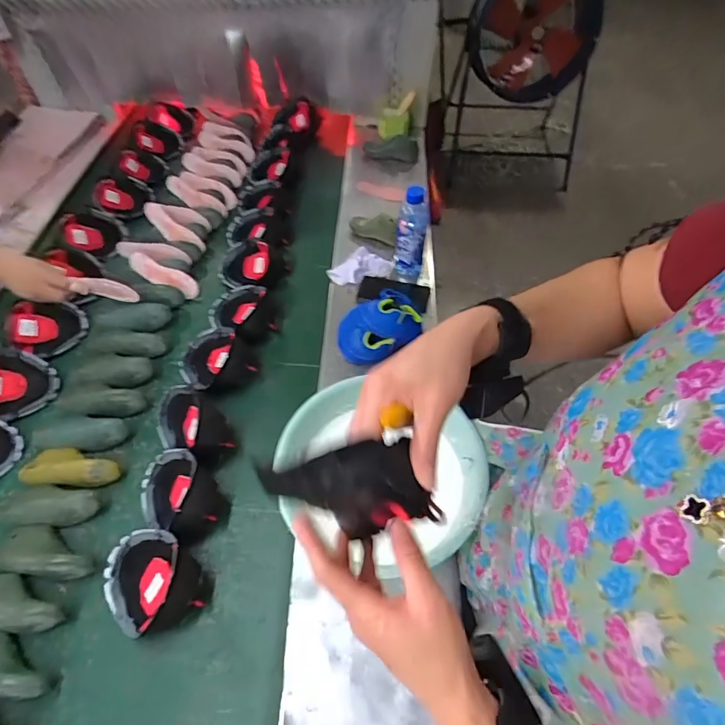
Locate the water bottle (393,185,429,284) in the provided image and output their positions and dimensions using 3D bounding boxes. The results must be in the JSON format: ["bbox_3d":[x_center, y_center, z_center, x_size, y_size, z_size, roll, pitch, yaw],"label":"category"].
[{"bbox_3d":[0.108,-0.283,1.011,0.072,0.218,0.063,10,54,6],"label":"water bottle"}]

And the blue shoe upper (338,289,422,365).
[{"bbox_3d":[0.032,-0.071,0.900,0.162,0.115,0.105,4,54,2],"label":"blue shoe upper"}]

